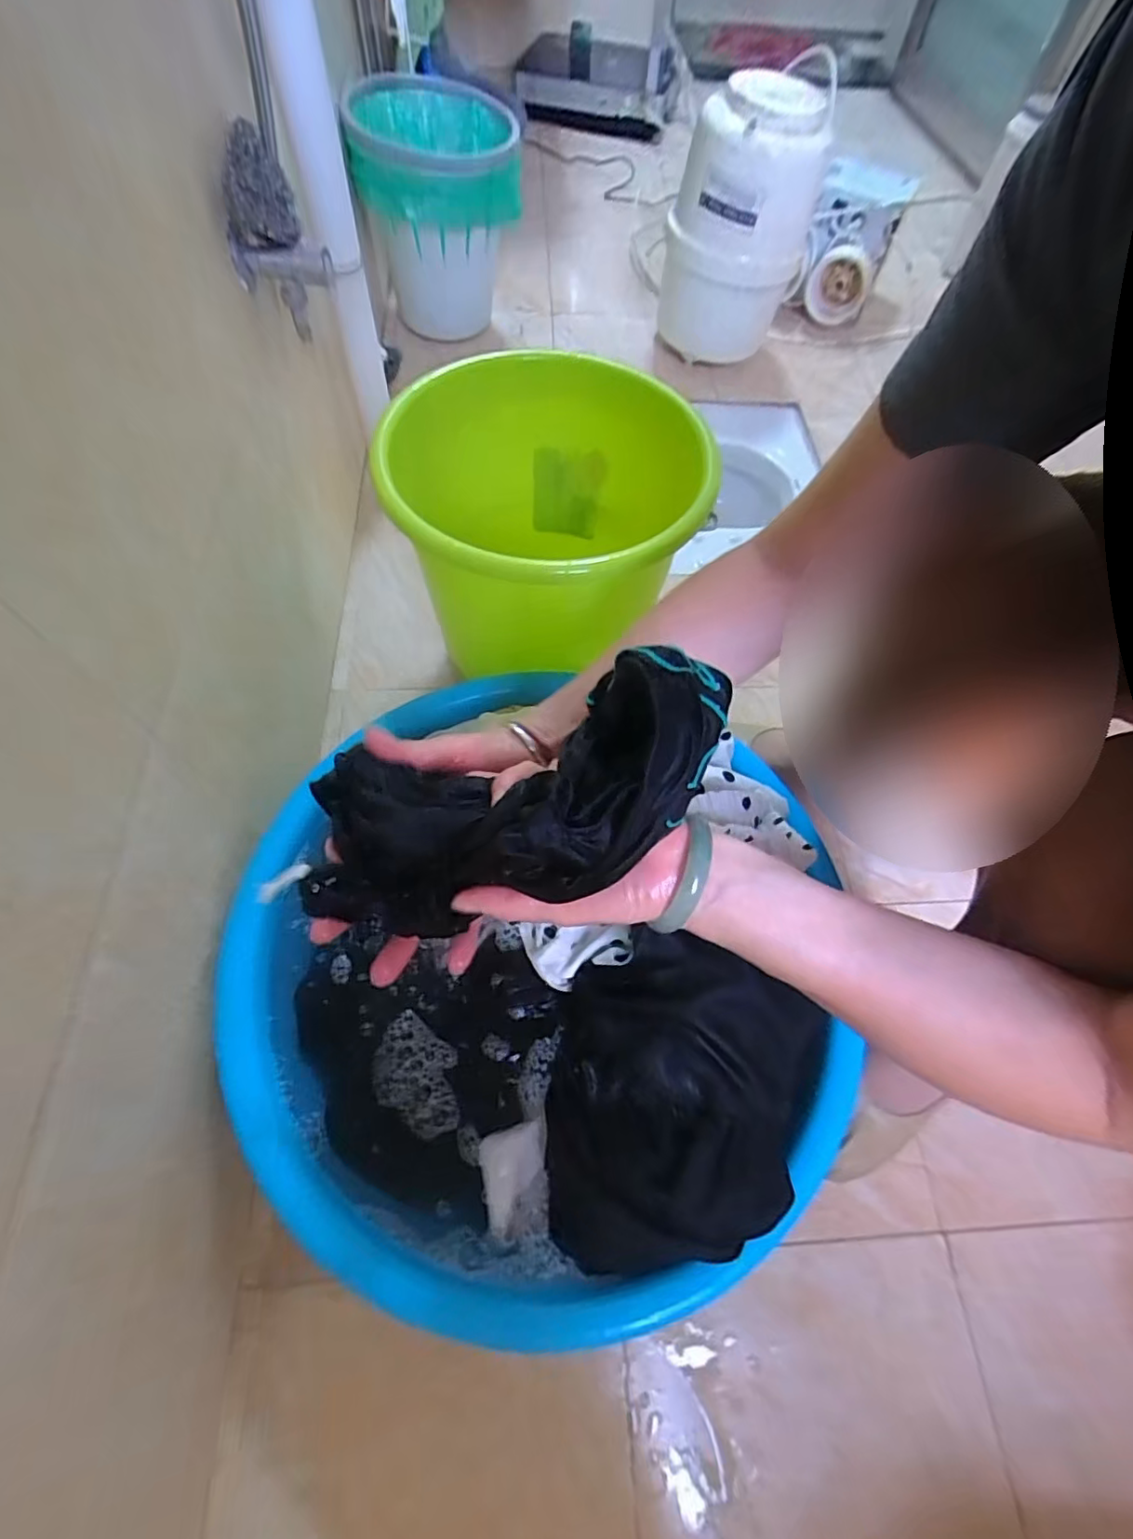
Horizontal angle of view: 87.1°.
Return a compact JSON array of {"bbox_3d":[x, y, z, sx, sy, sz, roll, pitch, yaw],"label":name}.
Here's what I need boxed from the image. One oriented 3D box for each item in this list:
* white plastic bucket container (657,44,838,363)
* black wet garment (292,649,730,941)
[{"bbox_3d":[0.288,-0.896,0.991,0.215,0.321,0.202,15,64,4],"label":"white plastic bucket container"},{"bbox_3d":[-0.036,0.022,0.309,0.243,0.050,0.094,-21,64,16],"label":"black wet garment"}]

